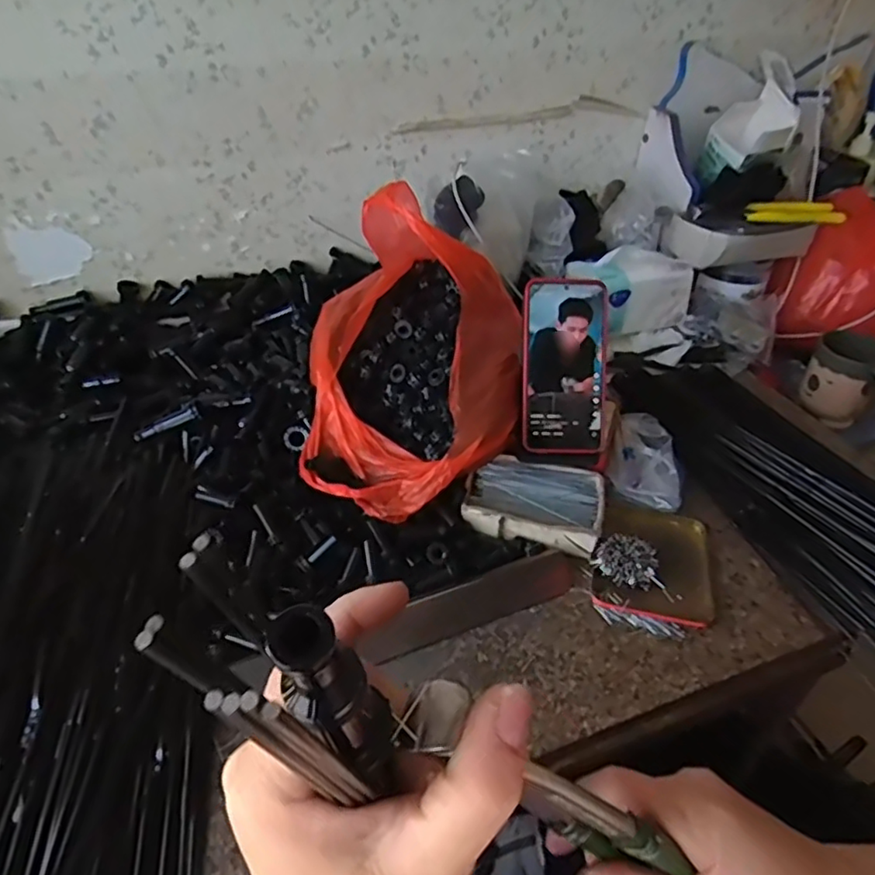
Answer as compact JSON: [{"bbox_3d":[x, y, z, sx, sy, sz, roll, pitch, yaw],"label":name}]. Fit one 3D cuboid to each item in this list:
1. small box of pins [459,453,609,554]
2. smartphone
[{"bbox_3d":[0.092,0.060,0.589,0.123,0.028,0.086,7,39,11],"label":"small box of pins"},{"bbox_3d":[0.122,-0.068,0.588,0.079,0.165,0.009,-1,1,2],"label":"smartphone"}]

